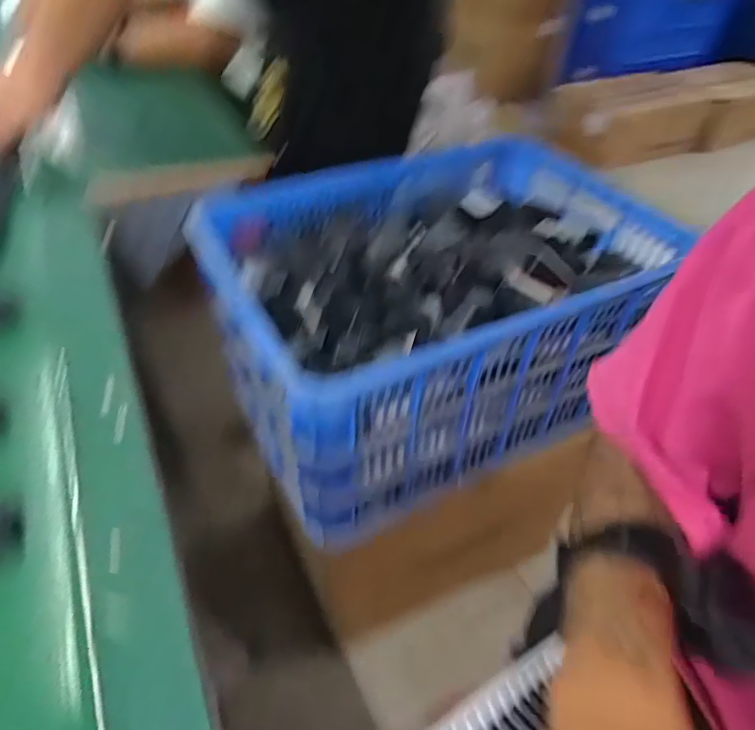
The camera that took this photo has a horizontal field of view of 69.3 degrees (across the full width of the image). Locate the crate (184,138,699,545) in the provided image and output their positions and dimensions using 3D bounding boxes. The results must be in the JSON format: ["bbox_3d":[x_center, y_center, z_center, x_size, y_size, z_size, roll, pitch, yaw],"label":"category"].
[{"bbox_3d":[0.076,-0.099,0.797,0.571,0.246,0.427,-23,53,-23],"label":"crate"}]

